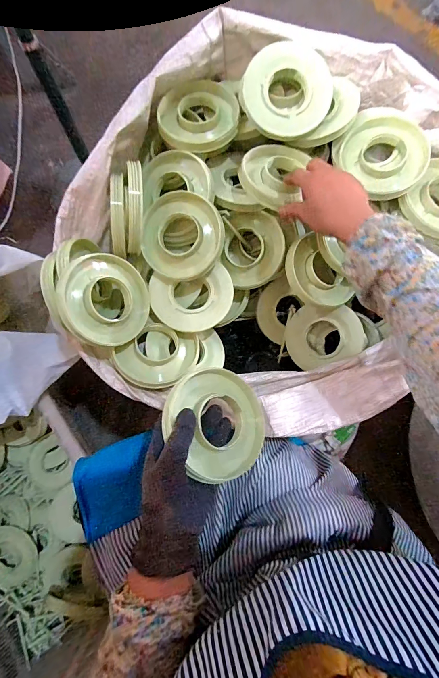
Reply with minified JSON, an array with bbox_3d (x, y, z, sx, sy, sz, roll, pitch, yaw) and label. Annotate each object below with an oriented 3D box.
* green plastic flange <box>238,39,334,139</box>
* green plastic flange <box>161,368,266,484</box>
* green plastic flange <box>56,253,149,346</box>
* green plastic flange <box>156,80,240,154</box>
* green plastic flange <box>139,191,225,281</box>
[{"bbox_3d":[0.102,-0.372,0.480,0.129,0.024,0.126,0,99,-1],"label":"green plastic flange"},{"bbox_3d":[-0.006,0.098,0.385,0.128,0.036,0.135,22,47,-25],"label":"green plastic flange"},{"bbox_3d":[-0.160,-0.056,0.452,0.125,0.018,0.126,6,81,-42],"label":"green plastic flange"},{"bbox_3d":[-0.033,-0.349,0.503,0.132,0.038,0.109,-12,72,-5],"label":"green plastic flange"},{"bbox_3d":[-0.055,-0.155,0.485,0.121,0.022,0.125,0,105,-2],"label":"green plastic flange"}]

